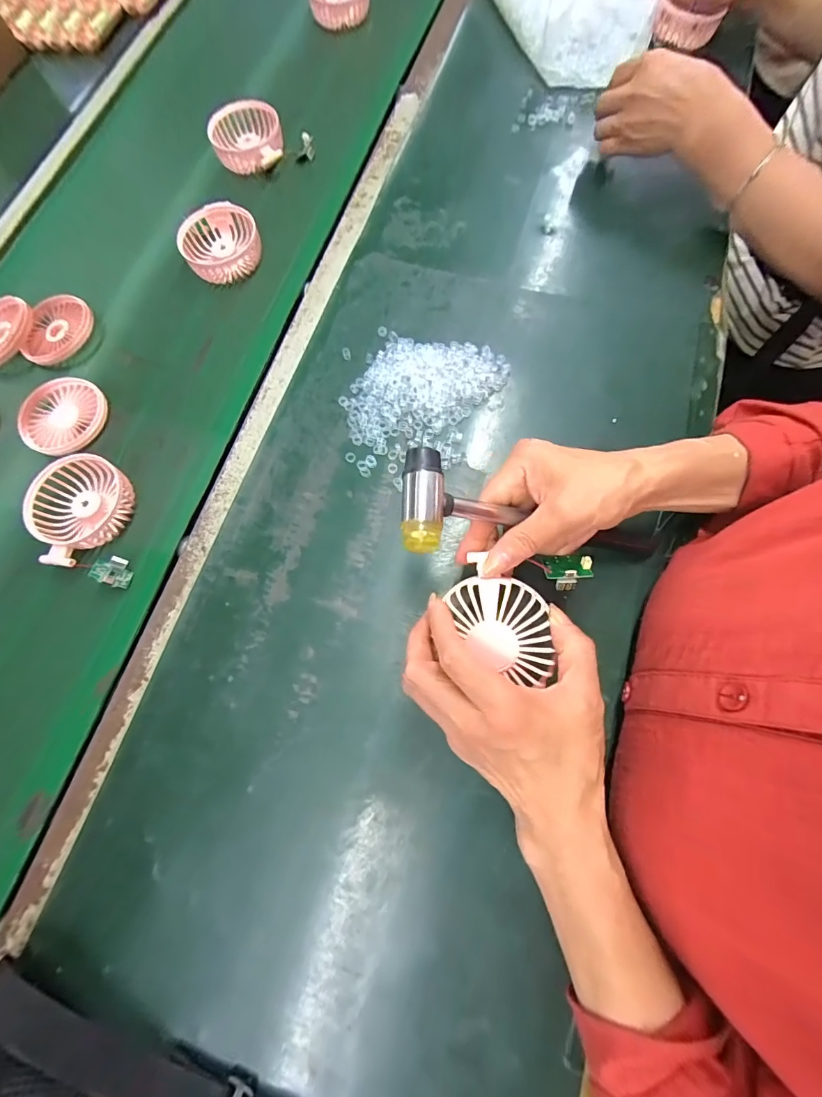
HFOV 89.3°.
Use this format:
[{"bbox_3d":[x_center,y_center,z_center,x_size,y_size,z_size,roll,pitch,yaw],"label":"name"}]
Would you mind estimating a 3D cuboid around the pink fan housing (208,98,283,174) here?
[{"bbox_3d":[-0.209,-0.524,0.530,0.087,0.029,0.102,-9,71,1],"label":"pink fan housing"}]

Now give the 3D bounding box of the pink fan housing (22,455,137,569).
[{"bbox_3d":[-0.315,-0.036,0.395,0.081,0.027,0.103,11,73,8],"label":"pink fan housing"}]

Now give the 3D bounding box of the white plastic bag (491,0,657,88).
[{"bbox_3d":[0.215,-0.746,0.557,0.159,0.084,0.269,-22,72,-3],"label":"white plastic bag"}]

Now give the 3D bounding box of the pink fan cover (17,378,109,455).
[{"bbox_3d":[-0.369,-0.141,0.441,0.077,0.010,0.086,18,74,10],"label":"pink fan cover"}]

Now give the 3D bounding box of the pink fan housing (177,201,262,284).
[{"bbox_3d":[-0.219,-0.353,0.482,0.085,0.031,0.083,0,74,1],"label":"pink fan housing"}]

